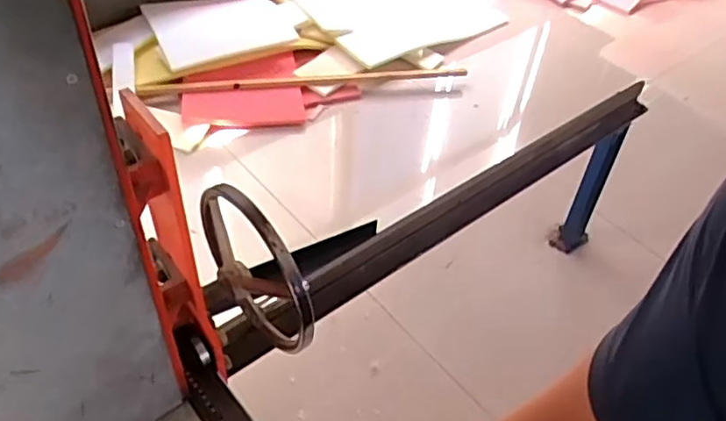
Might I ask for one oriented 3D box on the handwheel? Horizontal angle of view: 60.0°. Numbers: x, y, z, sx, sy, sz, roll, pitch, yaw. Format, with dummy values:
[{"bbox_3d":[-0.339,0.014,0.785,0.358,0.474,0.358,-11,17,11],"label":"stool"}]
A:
[{"bbox_3d":[-0.148,0.085,0.796,0.056,0.230,0.228,-33,57,-31],"label":"handwheel"}]

